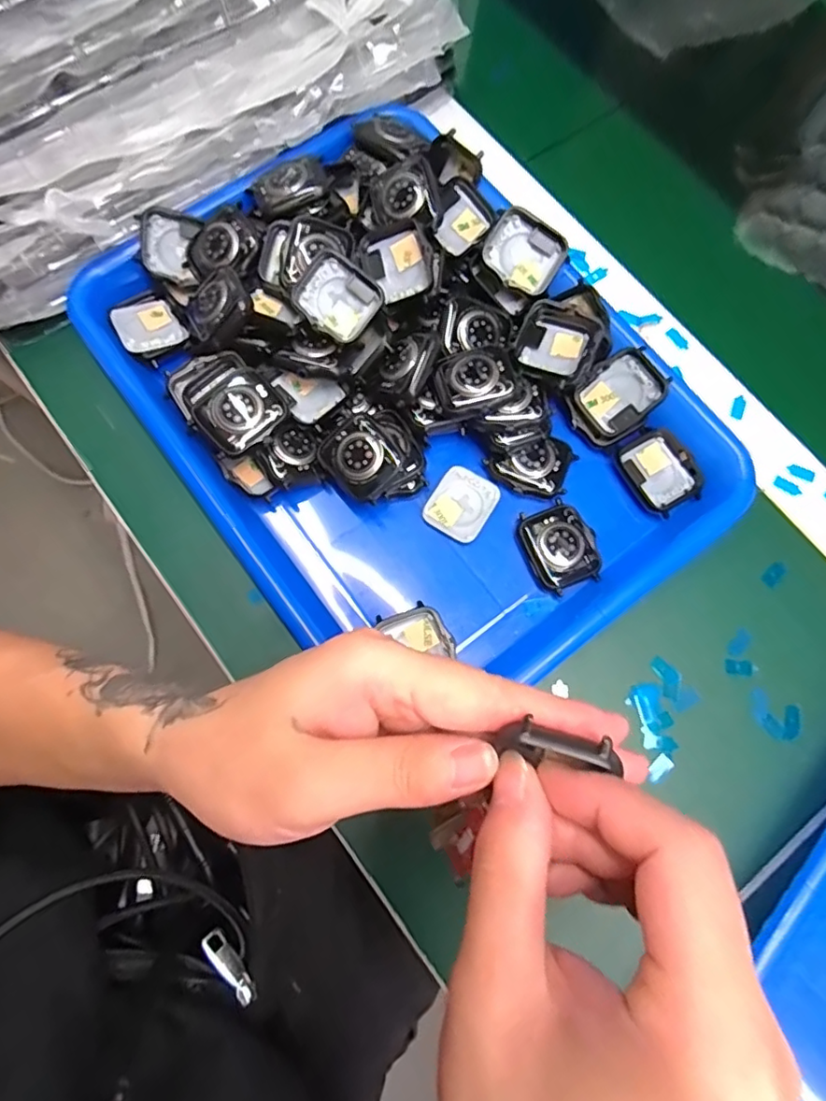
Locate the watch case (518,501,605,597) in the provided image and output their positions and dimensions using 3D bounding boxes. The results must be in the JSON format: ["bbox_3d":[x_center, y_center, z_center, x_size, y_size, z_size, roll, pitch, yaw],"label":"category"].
[{"bbox_3d":[0.079,-0.002,0.308,0.037,0.011,0.045,-22,77,-7],"label":"watch case"}]

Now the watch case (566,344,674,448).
[{"bbox_3d":[0.115,-0.086,0.320,0.050,0.009,0.040,-39,86,17],"label":"watch case"}]

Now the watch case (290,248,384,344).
[{"bbox_3d":[-0.041,-0.136,0.308,0.041,0.009,0.037,37,95,-11],"label":"watch case"}]

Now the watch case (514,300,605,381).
[{"bbox_3d":[0.079,-0.114,0.309,0.044,0.013,0.042,17,90,1],"label":"watch case"}]

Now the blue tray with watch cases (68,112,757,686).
[{"bbox_3d":[-0.005,-0.087,0.314,0.249,0.046,0.325,-36,79,-9],"label":"blue tray with watch cases"}]

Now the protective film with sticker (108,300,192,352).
[{"bbox_3d":[-0.153,-0.131,0.329,0.035,0.006,0.035,-25,66,-25],"label":"protective film with sticker"}]

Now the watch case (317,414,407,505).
[{"bbox_3d":[-0.027,-0.049,0.301,0.034,0.011,0.043,-37,79,-10],"label":"watch case"}]

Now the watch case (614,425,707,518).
[{"bbox_3d":[0.139,-0.045,0.320,0.035,0.012,0.046,-29,78,-8],"label":"watch case"}]

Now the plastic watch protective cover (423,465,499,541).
[{"bbox_3d":[0.028,-0.026,0.317,0.033,0.005,0.039,31,77,7],"label":"plastic watch protective cover"}]

